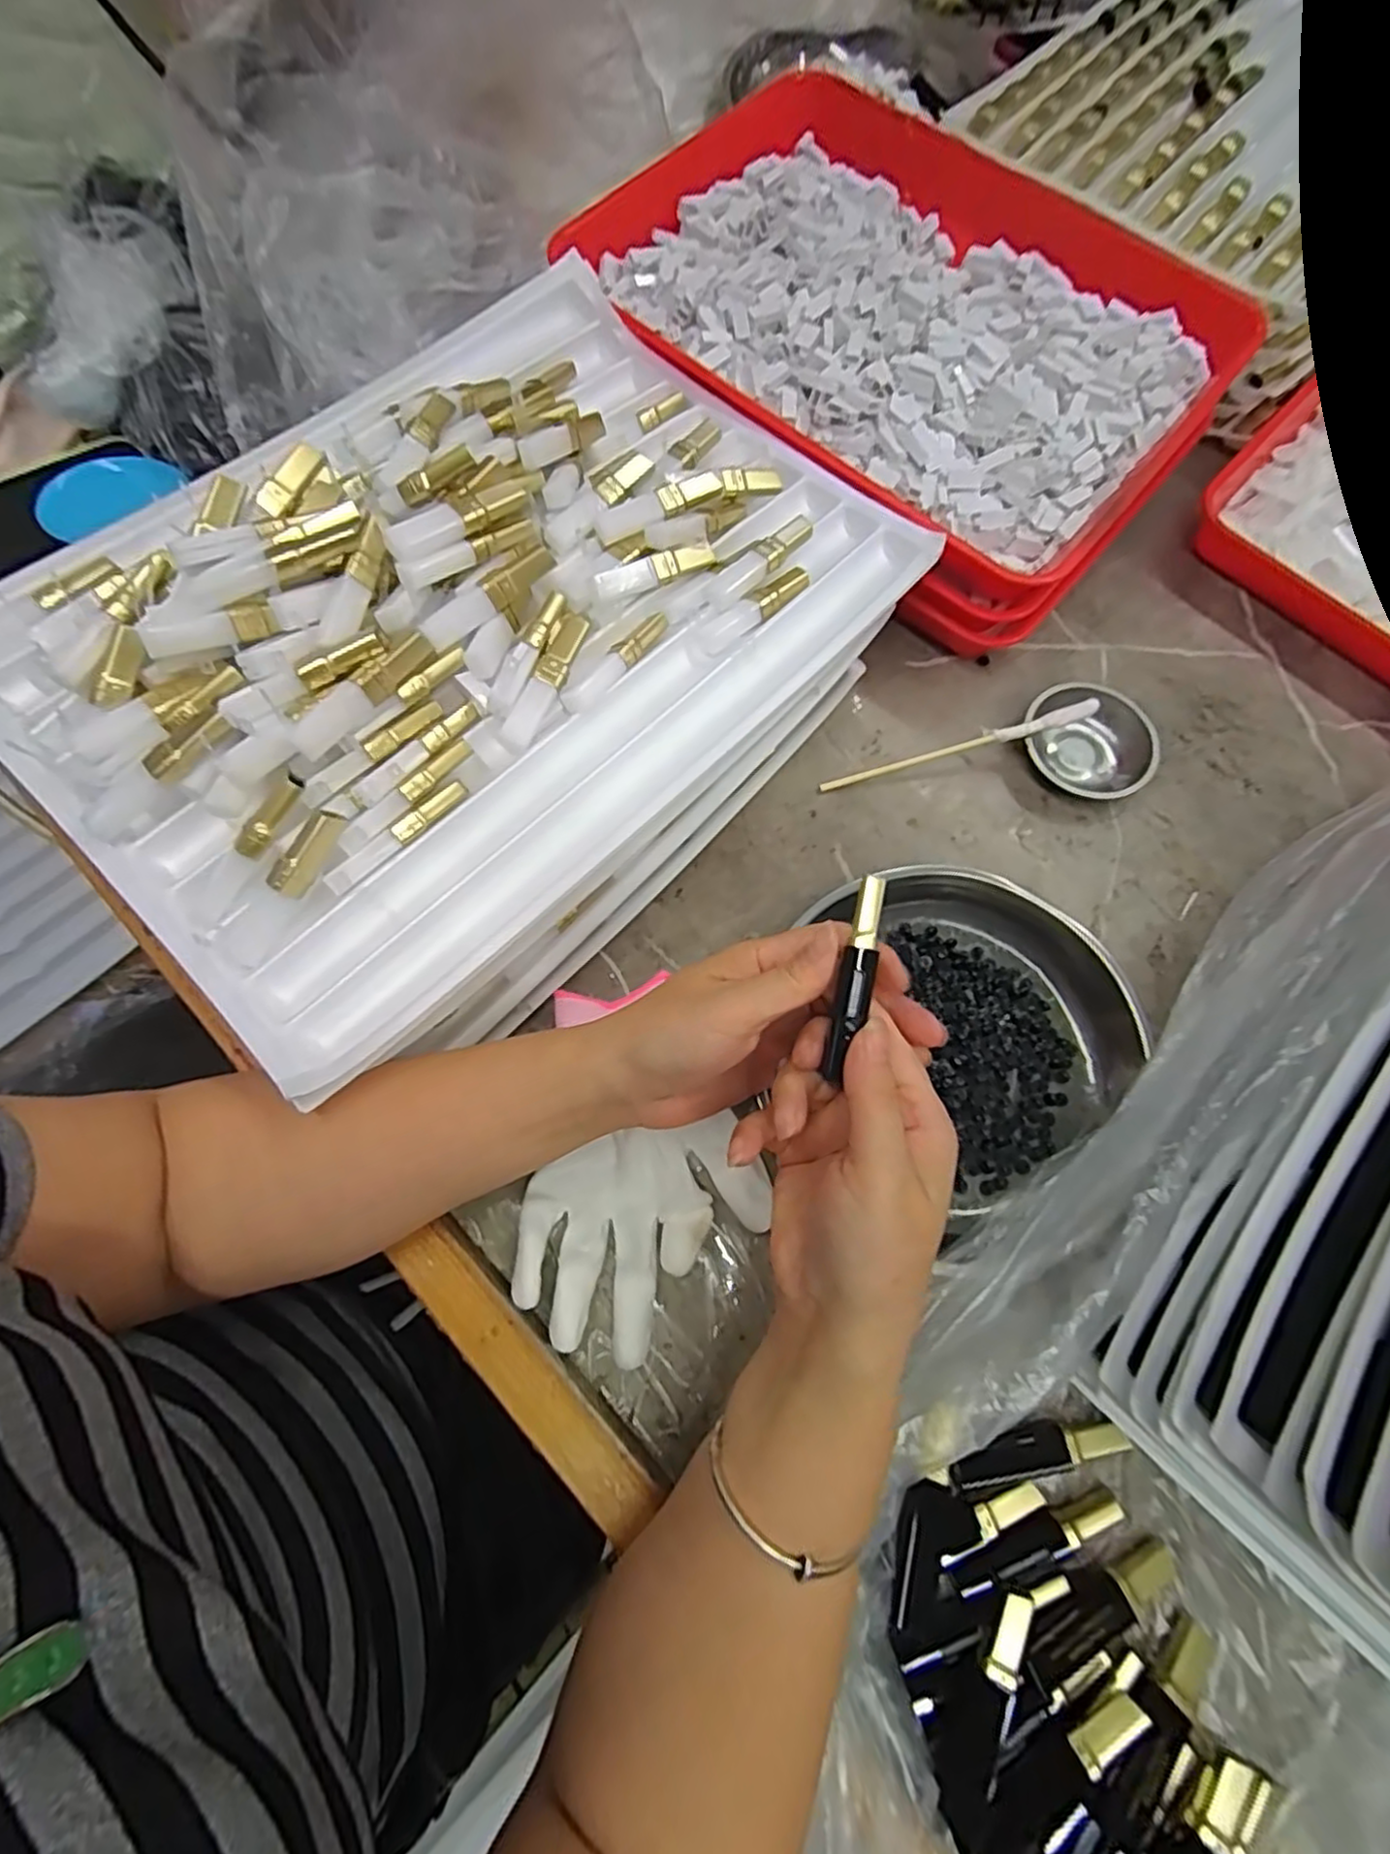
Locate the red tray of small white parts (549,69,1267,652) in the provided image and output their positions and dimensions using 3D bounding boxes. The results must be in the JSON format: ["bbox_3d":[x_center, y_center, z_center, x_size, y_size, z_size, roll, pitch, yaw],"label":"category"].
[{"bbox_3d":[0.141,-0.409,0.480,0.408,0.050,0.320,42,76,11],"label":"red tray of small white parts"}]

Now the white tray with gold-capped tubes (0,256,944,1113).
[{"bbox_3d":[-0.112,-0.170,0.347,0.318,0.046,0.424,42,76,11],"label":"white tray with gold-capped tubes"}]

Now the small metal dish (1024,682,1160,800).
[{"bbox_3d":[0.249,-0.118,0.439,0.066,0.027,0.079,-41,78,-13],"label":"small metal dish"}]

